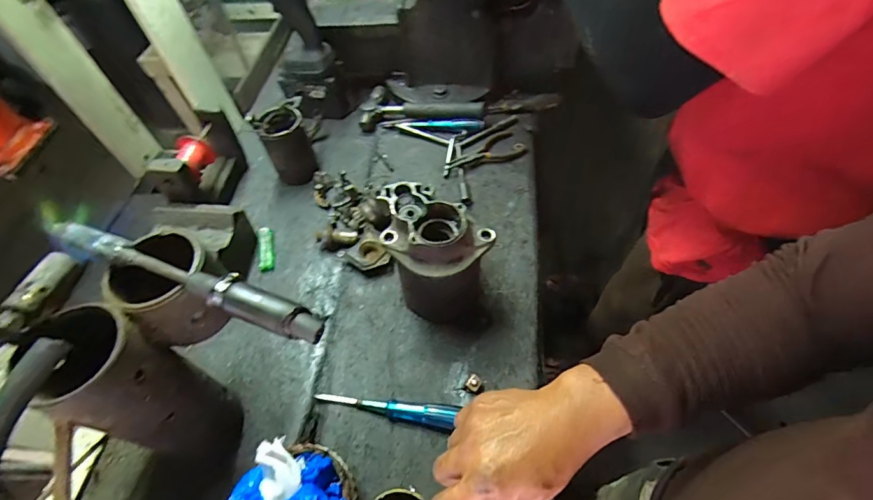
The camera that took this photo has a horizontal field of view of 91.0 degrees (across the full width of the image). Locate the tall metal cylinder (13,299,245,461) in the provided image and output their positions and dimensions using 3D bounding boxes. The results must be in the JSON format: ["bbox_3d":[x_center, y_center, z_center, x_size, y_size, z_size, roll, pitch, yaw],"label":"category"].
[{"bbox_3d":[-0.287,0.149,0.437,0.086,0.224,0.087,18,58,17],"label":"tall metal cylinder"}]

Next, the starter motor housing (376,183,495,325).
[{"bbox_3d":[-0.005,0.011,0.562,0.146,0.155,0.096,26,61,21],"label":"starter motor housing"}]

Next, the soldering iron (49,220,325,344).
[{"bbox_3d":[-0.218,0.020,0.371,0.271,0.030,0.029,18,58,17],"label":"soldering iron"}]

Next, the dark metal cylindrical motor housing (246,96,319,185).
[{"bbox_3d":[-0.252,-0.187,0.737,0.074,0.123,0.102,-7,55,0],"label":"dark metal cylindrical motor housing"}]

